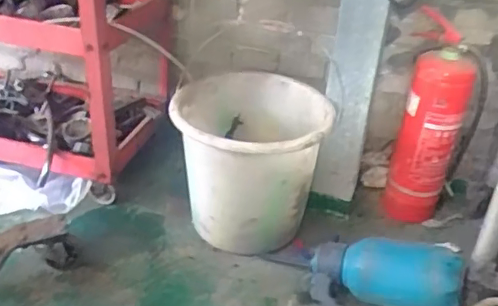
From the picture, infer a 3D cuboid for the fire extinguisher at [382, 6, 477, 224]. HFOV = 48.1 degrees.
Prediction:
[{"bbox_3d":[0.416,-0.058,1.285,0.133,0.480,0.118,21,34,25],"label":"fire extinguisher"}]

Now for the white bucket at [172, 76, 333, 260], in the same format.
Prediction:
[{"bbox_3d":[-0.005,0.034,1.228,0.322,0.328,0.282,11,30,10],"label":"white bucket"}]

